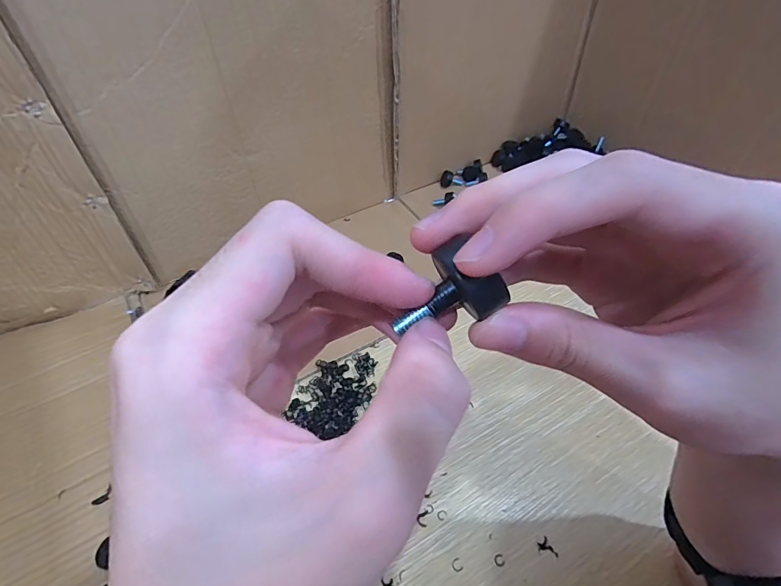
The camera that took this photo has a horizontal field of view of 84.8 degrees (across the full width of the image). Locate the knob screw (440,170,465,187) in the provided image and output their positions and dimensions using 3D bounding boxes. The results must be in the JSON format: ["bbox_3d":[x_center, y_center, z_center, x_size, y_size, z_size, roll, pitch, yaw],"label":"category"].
[{"bbox_3d":[0.098,-0.183,0.684,0.037,0.024,0.020,18,49,18],"label":"knob screw"}]

